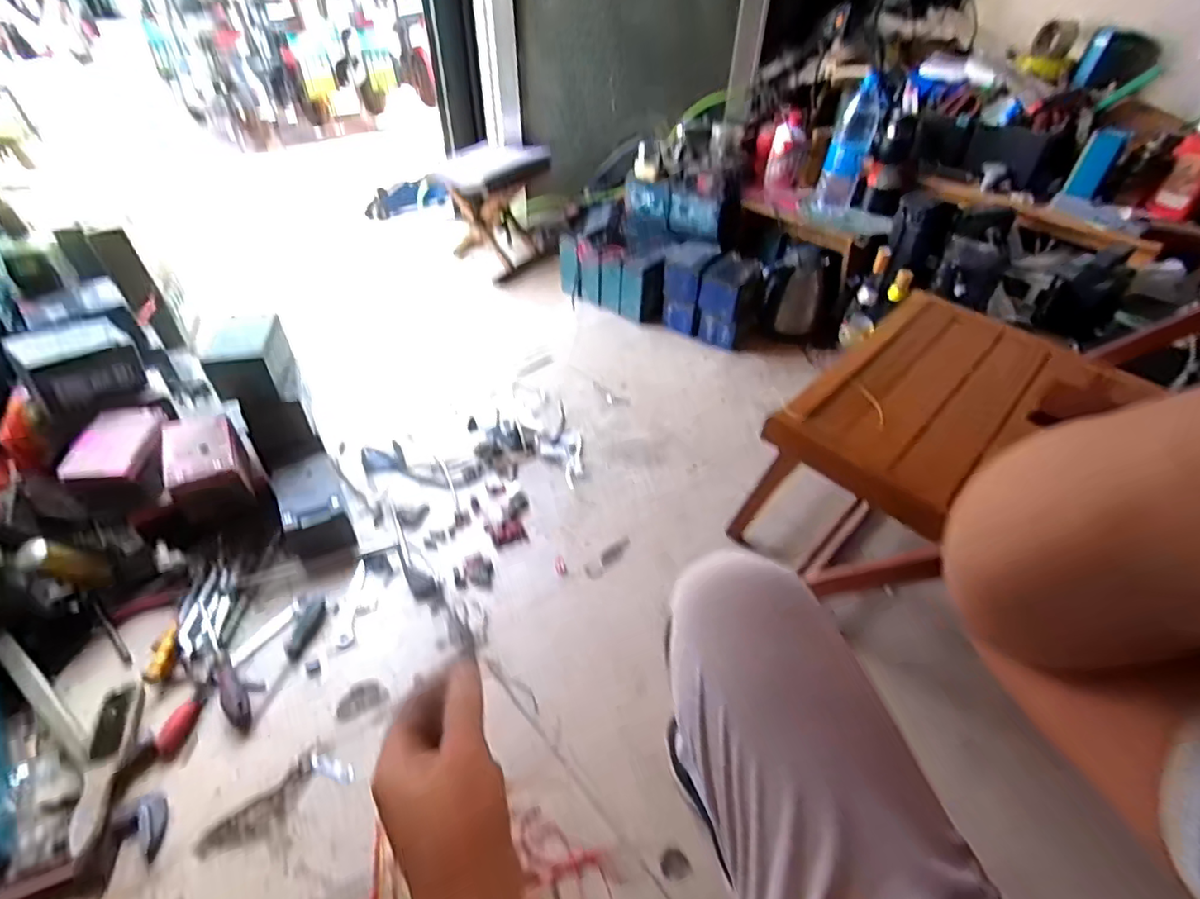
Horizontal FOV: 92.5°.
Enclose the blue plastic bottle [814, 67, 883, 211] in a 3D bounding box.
[{"bbox_3d":[0.573,-0.691,1.327,0.085,0.270,0.075,15,46,14],"label":"blue plastic bottle"}]

